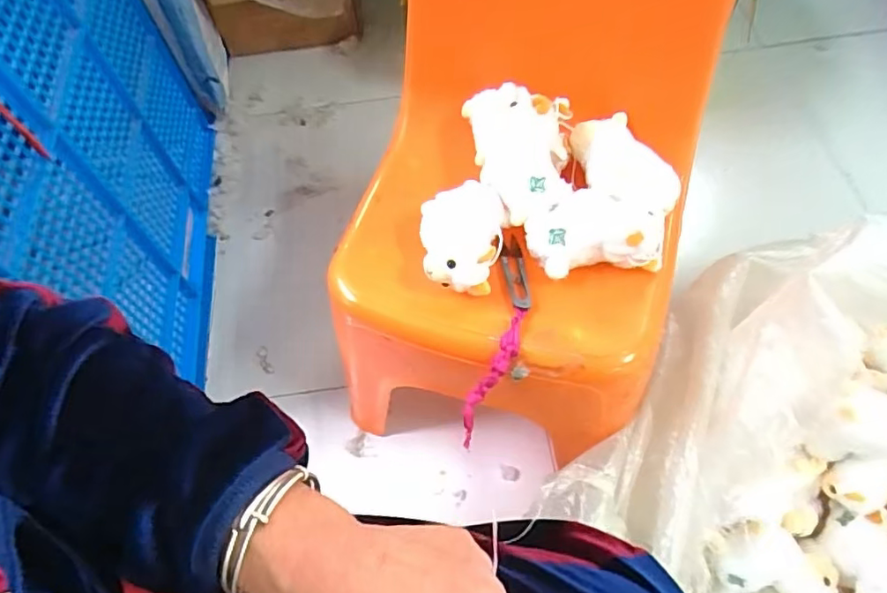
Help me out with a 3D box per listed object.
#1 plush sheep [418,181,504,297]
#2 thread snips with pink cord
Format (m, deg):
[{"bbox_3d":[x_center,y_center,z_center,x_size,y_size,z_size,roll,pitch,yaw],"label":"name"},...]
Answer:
[{"bbox_3d":[0.018,-0.058,0.558,0.074,0.050,0.115,1,61,5],"label":"plush sheep"},{"bbox_3d":[0.055,0.032,0.544,0.043,0.053,0.211,11,62,10],"label":"thread snips with pink cord"}]

